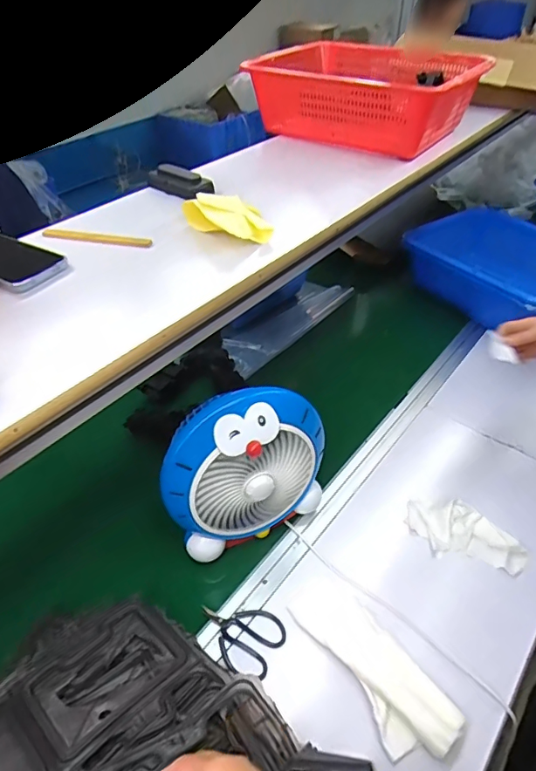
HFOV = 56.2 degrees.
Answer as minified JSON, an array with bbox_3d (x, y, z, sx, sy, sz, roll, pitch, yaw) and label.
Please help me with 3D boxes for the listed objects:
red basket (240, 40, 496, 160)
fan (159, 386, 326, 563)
[{"bbox_3d":[0.190,-0.553,0.963,0.378,0.114,0.284,26,49,25],"label":"red basket"},{"bbox_3d":[-0.038,0.112,0.701,0.217,0.228,0.116,-19,46,-20],"label":"fan"}]

